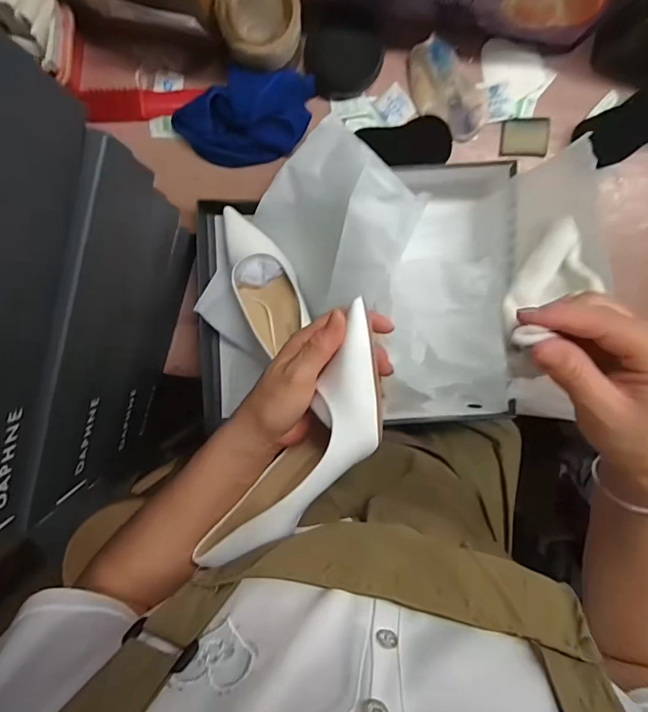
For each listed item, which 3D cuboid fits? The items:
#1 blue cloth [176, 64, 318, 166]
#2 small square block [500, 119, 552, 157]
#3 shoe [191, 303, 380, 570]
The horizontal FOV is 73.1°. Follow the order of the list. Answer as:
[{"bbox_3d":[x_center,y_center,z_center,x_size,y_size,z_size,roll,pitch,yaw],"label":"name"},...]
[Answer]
[{"bbox_3d":[-0.098,-0.290,0.531,0.171,0.057,0.097,-1,100,0],"label":"blue cloth"},{"bbox_3d":[0.254,-0.277,0.551,0.056,0.011,0.048,6,99,-1],"label":"small square block"},{"bbox_3d":[-0.012,0.077,0.339,0.068,0.077,0.225,34,107,-6],"label":"shoe"}]

